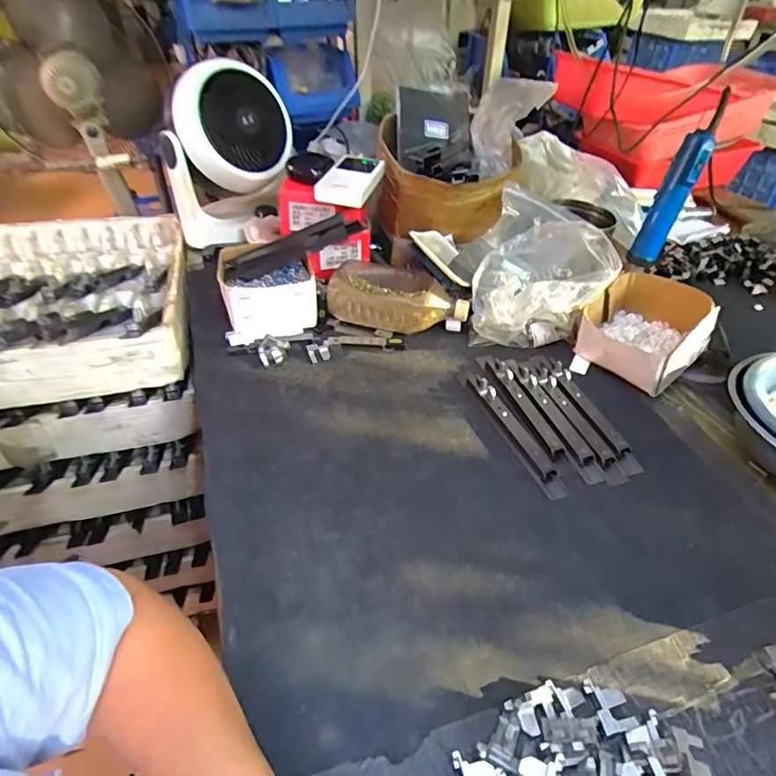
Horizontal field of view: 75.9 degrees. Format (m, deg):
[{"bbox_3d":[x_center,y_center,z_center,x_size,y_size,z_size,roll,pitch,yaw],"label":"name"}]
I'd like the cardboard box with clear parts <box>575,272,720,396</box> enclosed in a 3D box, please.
[{"bbox_3d":[0.351,-0.079,0.681,0.157,0.088,0.137,-30,50,-33],"label":"cardboard box with clear parts"}]

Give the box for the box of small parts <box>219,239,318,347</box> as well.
[{"bbox_3d":[-0.181,-0.147,0.745,0.132,0.073,0.157,-9,42,-14],"label":"box of small parts"}]

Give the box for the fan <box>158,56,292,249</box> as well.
[{"bbox_3d":[-0.284,-0.405,0.889,0.171,0.269,0.167,11,42,13],"label":"fan"}]

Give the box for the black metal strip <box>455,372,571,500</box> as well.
[{"bbox_3d":[0.140,0.040,0.586,0.025,0.019,0.215,-12,42,-17],"label":"black metal strip"}]

